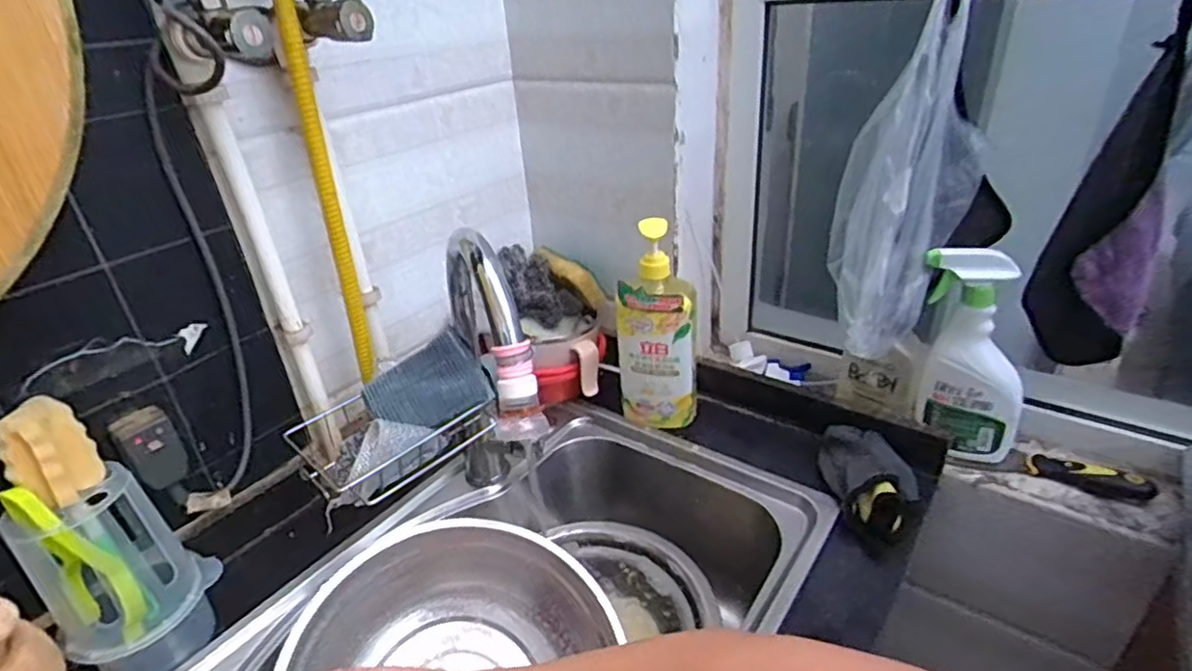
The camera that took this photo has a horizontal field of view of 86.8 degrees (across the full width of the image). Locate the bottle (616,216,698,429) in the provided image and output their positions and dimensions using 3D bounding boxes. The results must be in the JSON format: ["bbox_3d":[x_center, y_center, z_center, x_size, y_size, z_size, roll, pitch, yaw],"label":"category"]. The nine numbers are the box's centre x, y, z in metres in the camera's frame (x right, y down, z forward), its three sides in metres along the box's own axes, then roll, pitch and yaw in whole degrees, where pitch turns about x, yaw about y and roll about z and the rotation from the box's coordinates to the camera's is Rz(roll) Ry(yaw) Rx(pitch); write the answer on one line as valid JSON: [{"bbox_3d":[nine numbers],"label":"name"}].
[{"bbox_3d":[0.076,-0.009,0.767,0.098,0.257,0.058,0,30,7],"label":"bottle"}]

